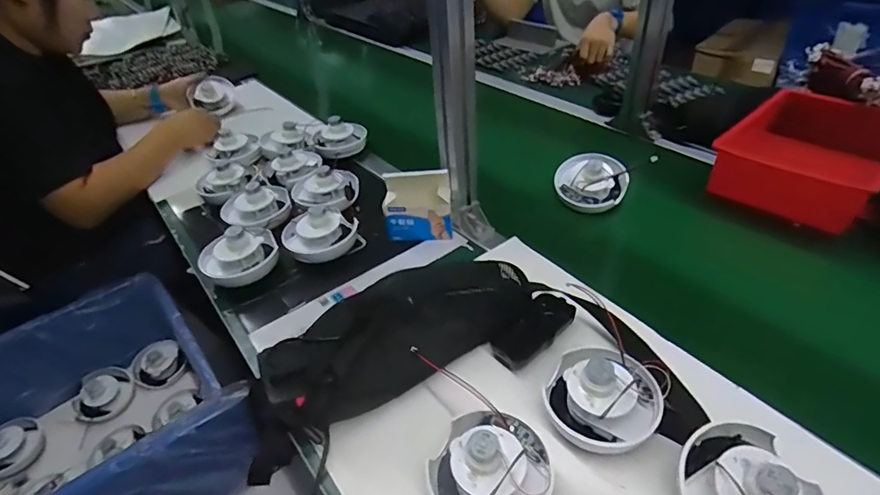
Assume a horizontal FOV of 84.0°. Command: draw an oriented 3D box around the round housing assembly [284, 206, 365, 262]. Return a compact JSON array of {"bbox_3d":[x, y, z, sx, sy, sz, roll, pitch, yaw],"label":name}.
[{"bbox_3d":[-0.178,-0.024,0.734,0.115,0.063,0.095,-16,40,-13],"label":"round housing assembly"}]

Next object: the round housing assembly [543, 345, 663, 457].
[{"bbox_3d":[0.155,0.137,0.468,0.090,0.051,0.106,-24,43,-22],"label":"round housing assembly"}]

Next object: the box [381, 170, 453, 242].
[{"bbox_3d":[-0.034,-0.060,0.728,0.102,0.100,0.038,0,39,6],"label":"box"}]

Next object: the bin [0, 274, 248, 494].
[{"bbox_3d":[-0.679,0.351,0.832,0.576,0.233,0.462,-30,45,-28],"label":"bin"}]

